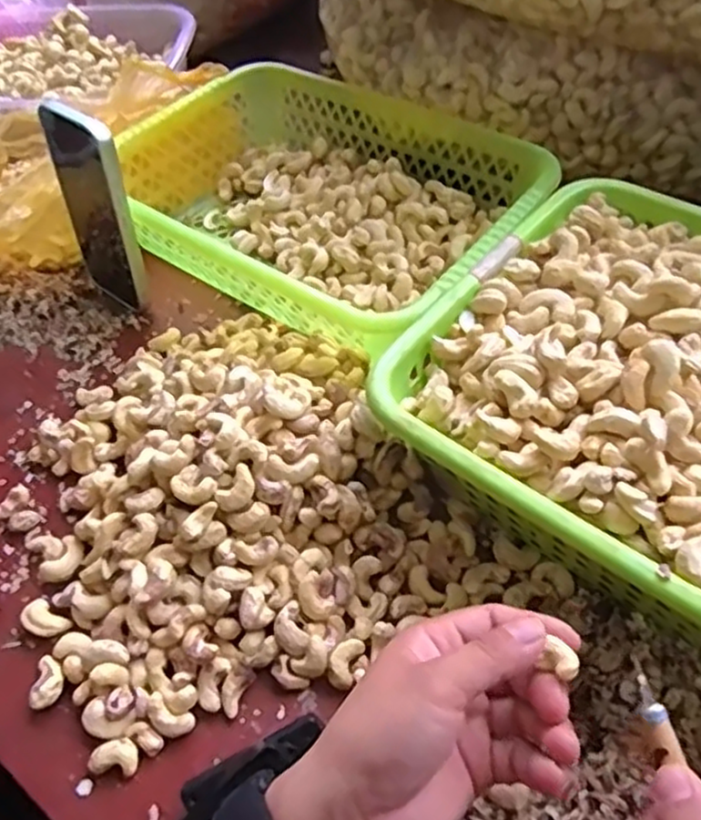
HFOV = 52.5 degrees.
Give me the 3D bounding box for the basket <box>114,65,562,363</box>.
[{"bbox_3d":[-0.030,-0.164,0.564,0.328,0.076,0.230,30,60,25],"label":"basket"}]

